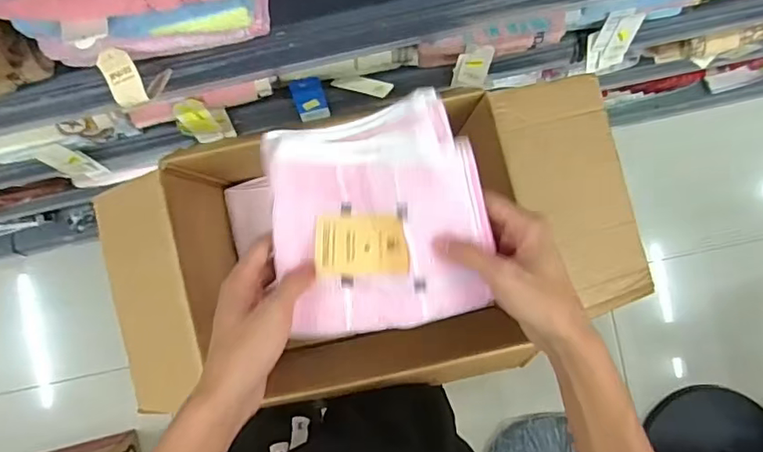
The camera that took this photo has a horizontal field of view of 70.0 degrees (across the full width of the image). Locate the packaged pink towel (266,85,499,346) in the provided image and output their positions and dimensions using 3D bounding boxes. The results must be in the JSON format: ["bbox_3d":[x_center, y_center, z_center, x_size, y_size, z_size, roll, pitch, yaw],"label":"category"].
[{"bbox_3d":[-0.003,-0.002,0.440,0.164,0.052,0.176,-16,90,0],"label":"packaged pink towel"}]

